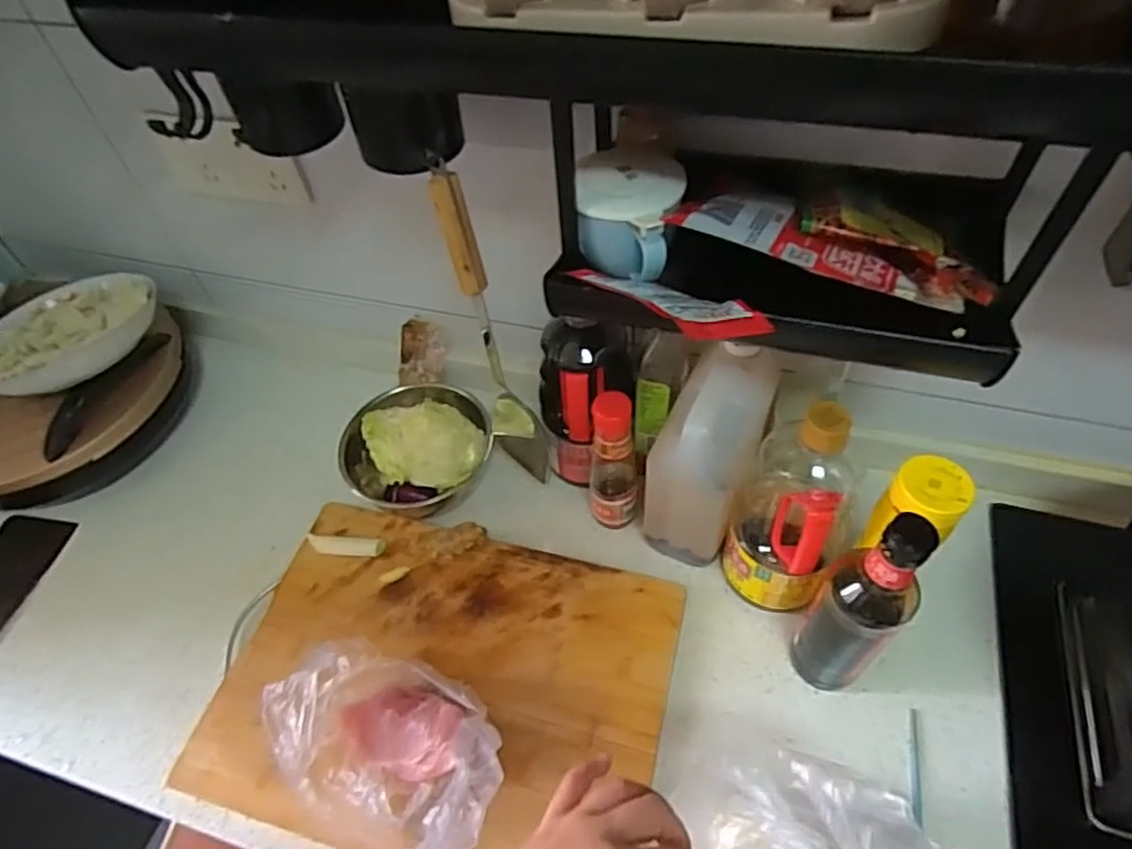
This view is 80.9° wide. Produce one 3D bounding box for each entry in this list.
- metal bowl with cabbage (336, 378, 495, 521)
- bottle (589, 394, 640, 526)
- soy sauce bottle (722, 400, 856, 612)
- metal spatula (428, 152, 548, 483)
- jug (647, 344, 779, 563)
[{"bbox_3d":[-0.160,0.022,0.738,0.135,0.108,0.148,-1,54,2],"label":"metal bowl with cabbage"},{"bbox_3d":[0.047,0.040,0.652,0.047,0.177,0.040,6,55,7],"label":"bottle"},{"bbox_3d":[0.209,0.067,0.588,0.096,0.250,0.118,25,60,19],"label":"soy sauce bottle"},{"bbox_3d":[-0.057,-0.067,0.564,0.046,0.329,0.076,-15,55,-7],"label":"metal spatula"},{"bbox_3d":[0.142,0.025,0.643,0.082,0.217,0.151,23,59,18],"label":"jug"}]

